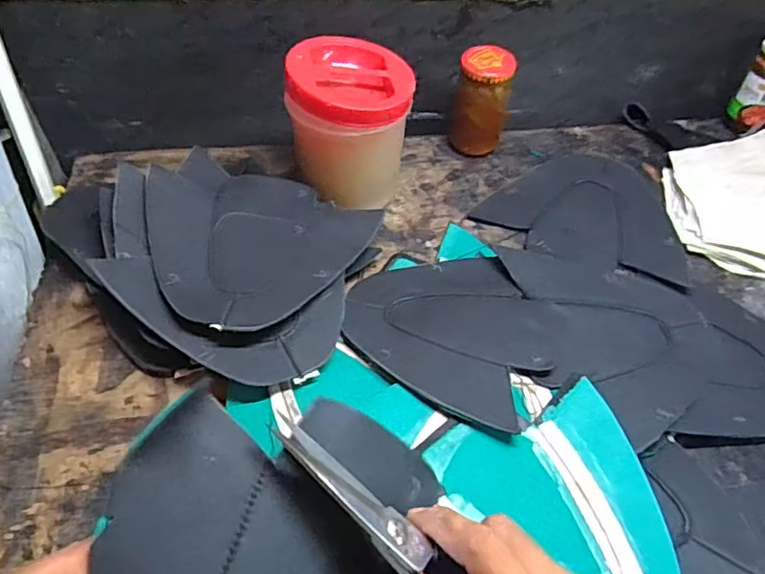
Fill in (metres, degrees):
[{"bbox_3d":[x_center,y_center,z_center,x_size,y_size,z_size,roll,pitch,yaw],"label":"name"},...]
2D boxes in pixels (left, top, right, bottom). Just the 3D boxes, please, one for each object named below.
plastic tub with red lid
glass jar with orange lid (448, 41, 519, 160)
[{"bbox_3d":[-0.033,-0.153,0.586,0.114,0.148,0.106,2,50,-2],"label":"plastic tub with red lid"},{"bbox_3d":[0.114,-0.206,0.664,0.059,0.116,0.061,2,50,-2],"label":"glass jar with orange lid"}]

